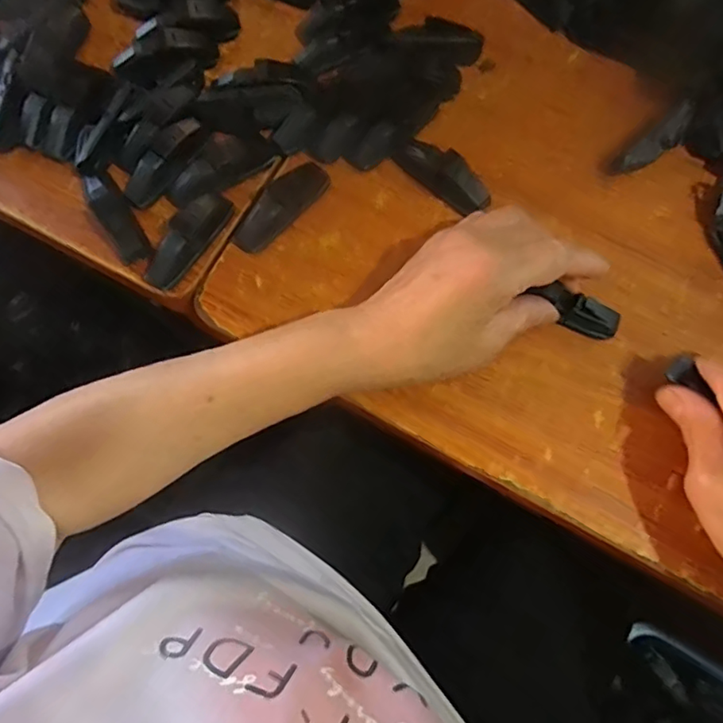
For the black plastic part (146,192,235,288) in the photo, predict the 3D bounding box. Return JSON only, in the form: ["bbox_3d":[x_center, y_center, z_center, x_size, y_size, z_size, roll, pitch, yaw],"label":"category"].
[{"bbox_3d":[-0.111,-0.079,0.358,0.019,0.022,0.072,34,78,8],"label":"black plastic part"}]

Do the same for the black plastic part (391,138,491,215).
[{"bbox_3d":[0.054,-0.123,0.372,0.068,0.021,0.022,40,79,9],"label":"black plastic part"}]

